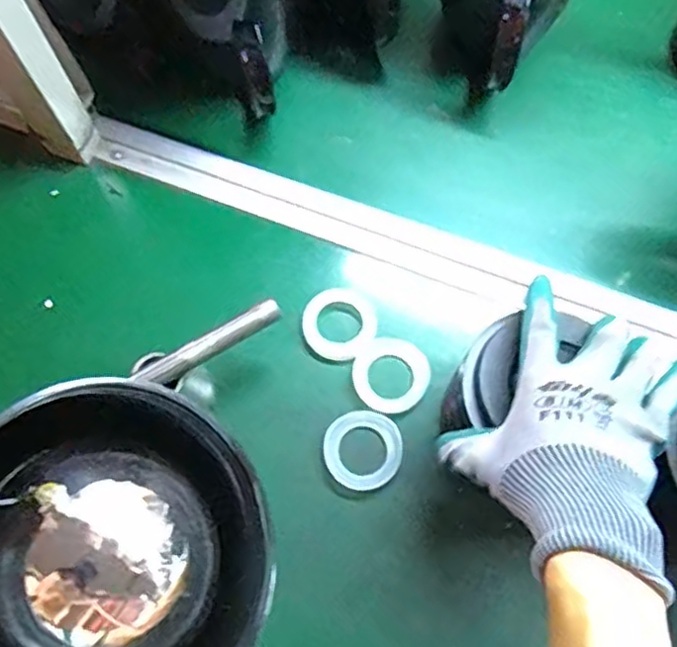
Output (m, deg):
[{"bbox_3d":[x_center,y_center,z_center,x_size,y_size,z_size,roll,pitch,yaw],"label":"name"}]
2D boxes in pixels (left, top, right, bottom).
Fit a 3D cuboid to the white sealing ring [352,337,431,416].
[{"bbox_3d":[0.041,0.040,0.521,0.058,0.004,0.060,0,69,-1],"label":"white sealing ring"}]

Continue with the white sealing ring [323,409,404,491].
[{"bbox_3d":[0.019,0.095,0.499,0.059,0.004,0.058,0,69,-1],"label":"white sealing ring"}]

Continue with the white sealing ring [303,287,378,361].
[{"bbox_3d":[0.002,-0.001,0.533,0.058,0.004,0.062,0,69,-1],"label":"white sealing ring"}]

